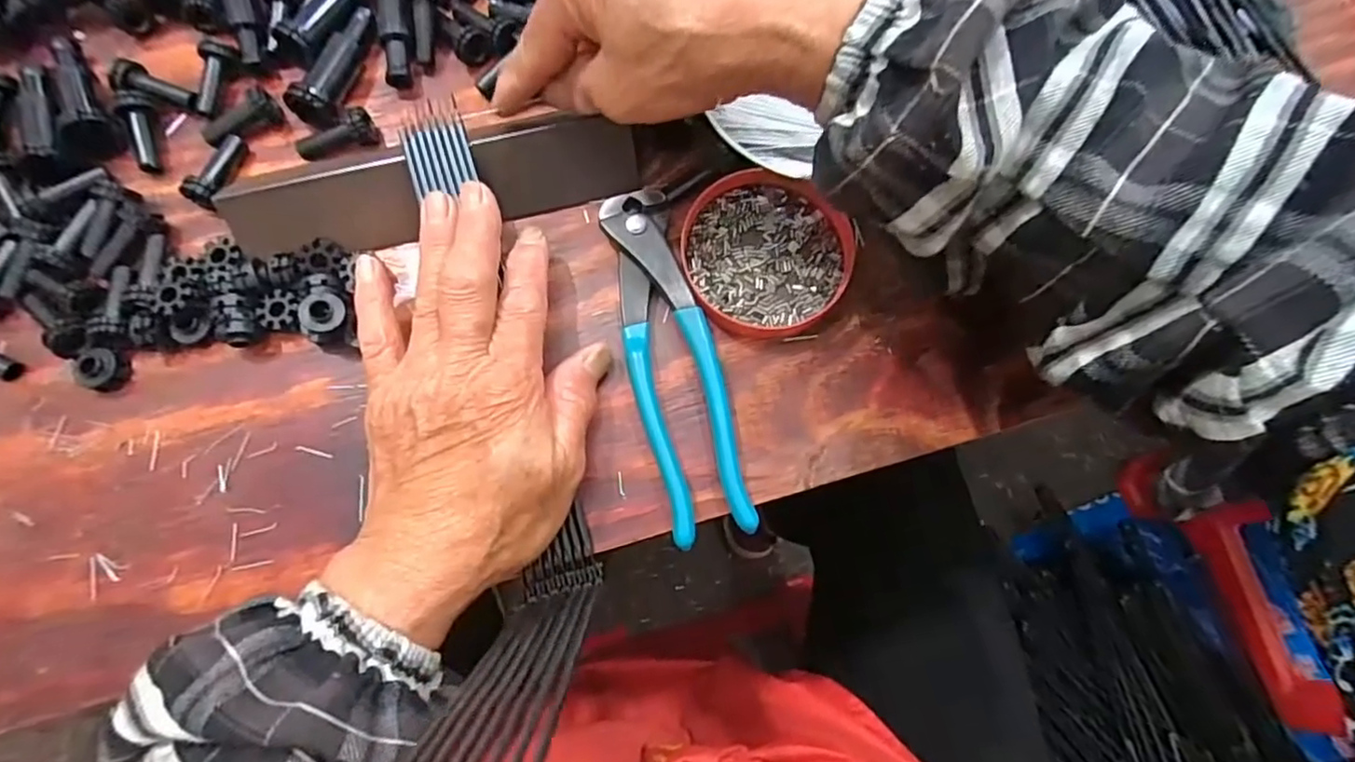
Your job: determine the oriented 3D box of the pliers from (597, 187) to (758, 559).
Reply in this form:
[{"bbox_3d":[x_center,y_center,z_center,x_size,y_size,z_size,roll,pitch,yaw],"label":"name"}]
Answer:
[{"bbox_3d":[-0.002,-0.011,0.290,0.039,0.014,0.162,-12,80,-3],"label":"pliers"}]

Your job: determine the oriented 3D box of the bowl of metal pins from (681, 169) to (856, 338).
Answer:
[{"bbox_3d":[0.041,-0.061,0.303,0.076,0.009,0.079,0,80,-1],"label":"bowl of metal pins"}]

